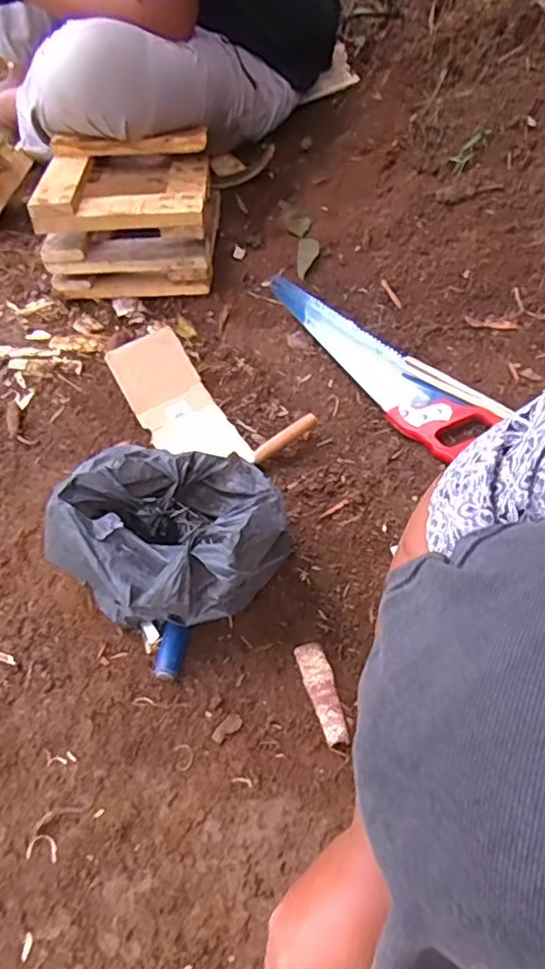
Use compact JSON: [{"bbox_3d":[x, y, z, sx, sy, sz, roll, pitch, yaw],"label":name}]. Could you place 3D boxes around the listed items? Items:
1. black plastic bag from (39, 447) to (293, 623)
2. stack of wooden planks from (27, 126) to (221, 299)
[{"bbox_3d":[-0.112,0.047,0.601,0.210,0.156,0.193,-14,51,-14],"label":"black plastic bag"},{"bbox_3d":[-0.217,-0.428,0.963,0.249,0.145,0.235,0,49,-2],"label":"stack of wooden planks"}]

